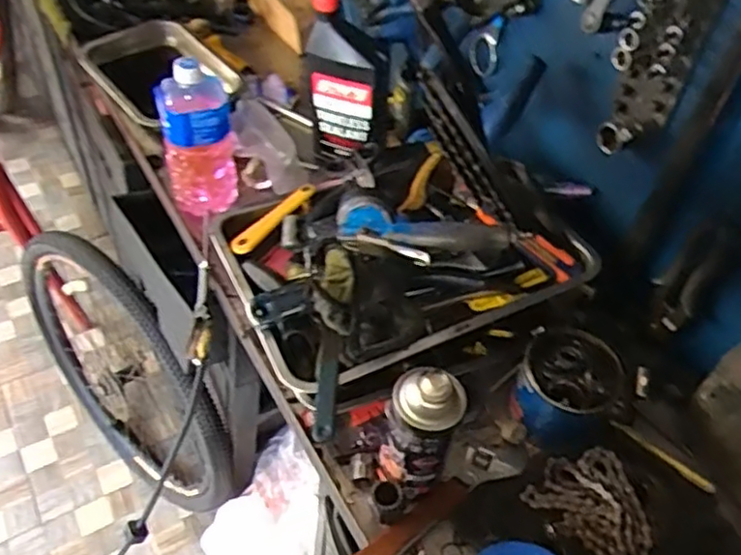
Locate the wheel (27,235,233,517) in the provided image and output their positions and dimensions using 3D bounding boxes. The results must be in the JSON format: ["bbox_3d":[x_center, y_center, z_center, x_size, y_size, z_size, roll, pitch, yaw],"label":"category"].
[{"bbox_3d":[-0.493,0.200,1.373,0.610,0.611,0.110,38,55,24],"label":"wheel"}]

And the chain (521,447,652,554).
[{"bbox_3d":[0.233,0.230,0.692,0.129,0.040,0.087,38,55,24],"label":"chain"}]

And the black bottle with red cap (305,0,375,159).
[{"bbox_3d":[-0.043,-0.263,0.934,0.090,0.221,0.090,1,49,-5],"label":"black bottle with red cap"}]

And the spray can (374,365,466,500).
[{"bbox_3d":[0.042,0.148,0.640,0.065,0.184,0.054,16,49,8],"label":"spray can"}]

